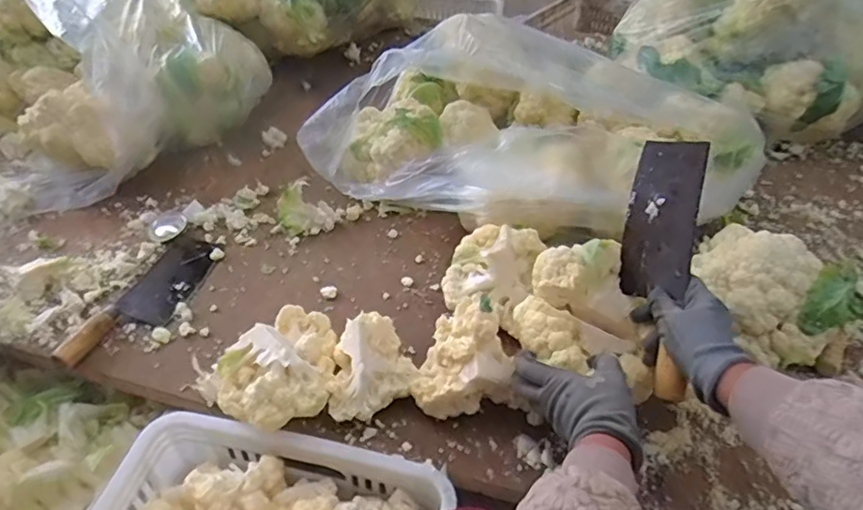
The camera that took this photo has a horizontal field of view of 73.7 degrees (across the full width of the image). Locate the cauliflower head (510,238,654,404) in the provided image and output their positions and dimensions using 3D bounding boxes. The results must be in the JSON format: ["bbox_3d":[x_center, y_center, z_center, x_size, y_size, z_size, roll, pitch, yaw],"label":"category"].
[{"bbox_3d":[0.168,0.068,0.631,0.147,0.110,0.134,-3,41,-1],"label":"cauliflower head"}]

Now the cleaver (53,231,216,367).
[{"bbox_3d":[-0.401,0.054,0.819,0.095,0.026,0.268,10,43,14],"label":"cleaver"}]

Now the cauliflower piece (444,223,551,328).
[{"bbox_3d":[0.079,0.017,0.756,0.109,0.076,0.119,12,43,16],"label":"cauliflower piece"}]

